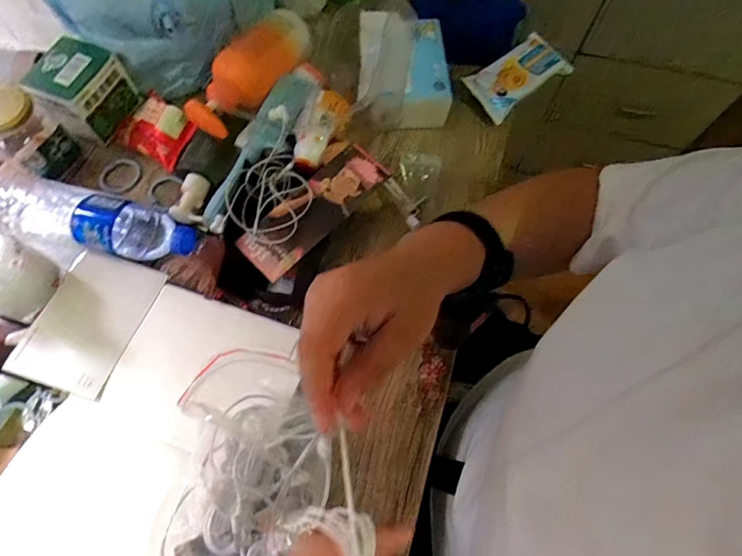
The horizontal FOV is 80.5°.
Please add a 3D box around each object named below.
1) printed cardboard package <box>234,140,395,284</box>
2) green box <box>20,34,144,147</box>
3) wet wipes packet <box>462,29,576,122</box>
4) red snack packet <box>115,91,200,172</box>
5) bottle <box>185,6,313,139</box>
[{"bbox_3d":[-0.063,-0.078,0.482,0.062,0.008,0.176,42,79,12],"label":"printed cardboard package"},{"bbox_3d":[-0.357,-0.231,0.546,0.081,0.073,0.096,20,69,8],"label":"green box"},{"bbox_3d":[0.199,-0.275,0.592,0.137,0.035,0.072,-37,72,-14],"label":"wet wipes packet"},{"bbox_3d":[-0.267,-0.184,0.544,0.104,0.015,0.074,33,97,15],"label":"red snack packet"},{"bbox_3d":[-0.141,-0.258,0.541,0.067,0.051,0.201,25,70,10],"label":"bottle"}]

